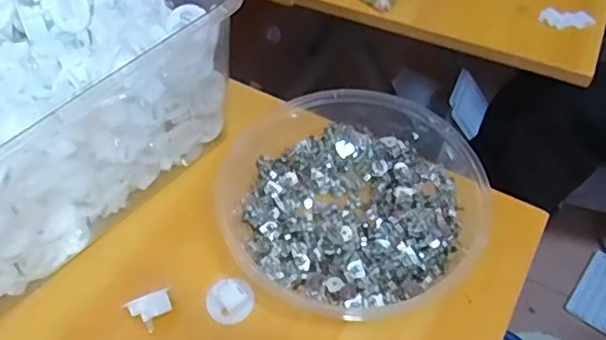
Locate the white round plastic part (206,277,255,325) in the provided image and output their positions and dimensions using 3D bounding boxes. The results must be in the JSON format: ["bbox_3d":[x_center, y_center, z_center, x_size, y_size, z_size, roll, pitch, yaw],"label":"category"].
[{"bbox_3d":[-0.051,0.091,0.395,0.031,0.009,0.029,0,56,1],"label":"white round plastic part"}]

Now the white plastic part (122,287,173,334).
[{"bbox_3d":[-0.102,0.095,0.388,0.029,0.026,0.019,-28,60,-17],"label":"white plastic part"}]

